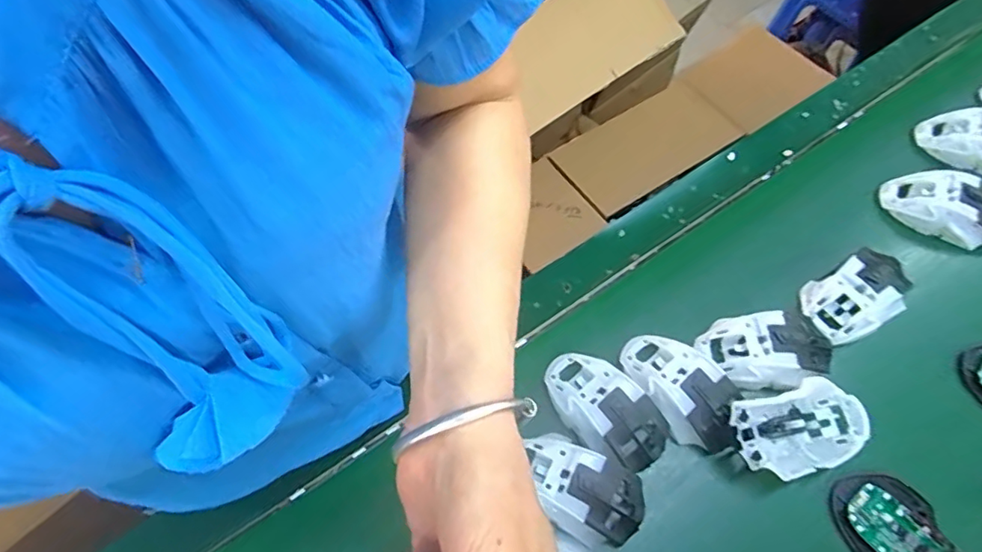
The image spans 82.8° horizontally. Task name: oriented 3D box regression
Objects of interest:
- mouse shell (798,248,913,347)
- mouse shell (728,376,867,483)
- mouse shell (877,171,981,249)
[{"bbox_3d":[0.344,0.016,0.520,0.109,0.033,0.066,-27,64,-12],"label":"mouse shell"},{"bbox_3d":[0.252,0.126,0.459,0.111,0.031,0.067,-16,63,-6],"label":"mouse shell"},{"bbox_3d":[0.459,-0.070,0.556,0.116,0.035,0.066,23,65,14],"label":"mouse shell"}]

